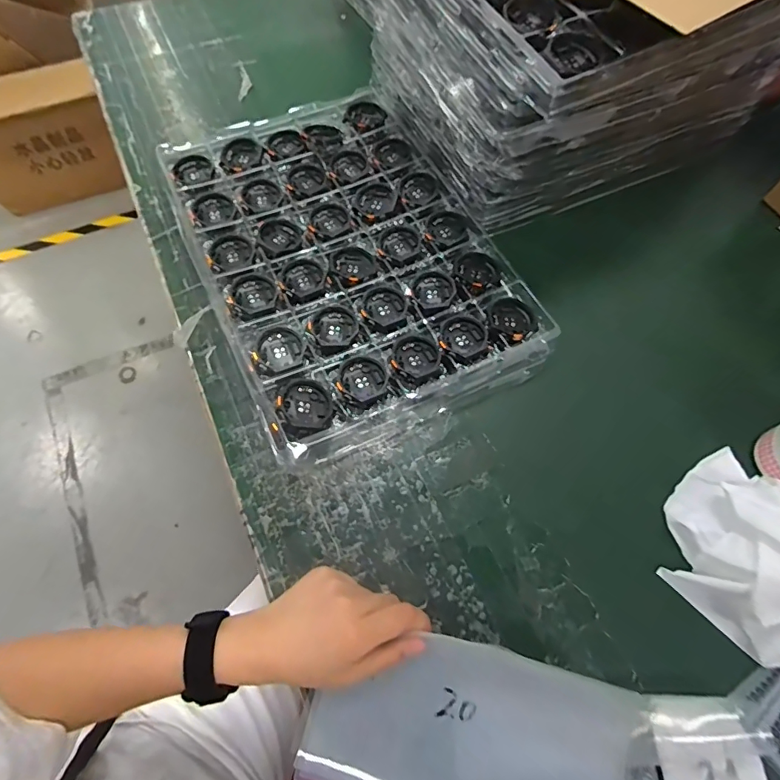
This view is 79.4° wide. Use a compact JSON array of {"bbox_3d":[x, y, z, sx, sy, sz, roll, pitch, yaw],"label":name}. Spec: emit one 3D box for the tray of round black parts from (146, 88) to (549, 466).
[{"bbox_3d":[-0.055,-0.166,0.522,0.310,0.034,0.440,-23,68,-12],"label":"tray of round black parts"}]

